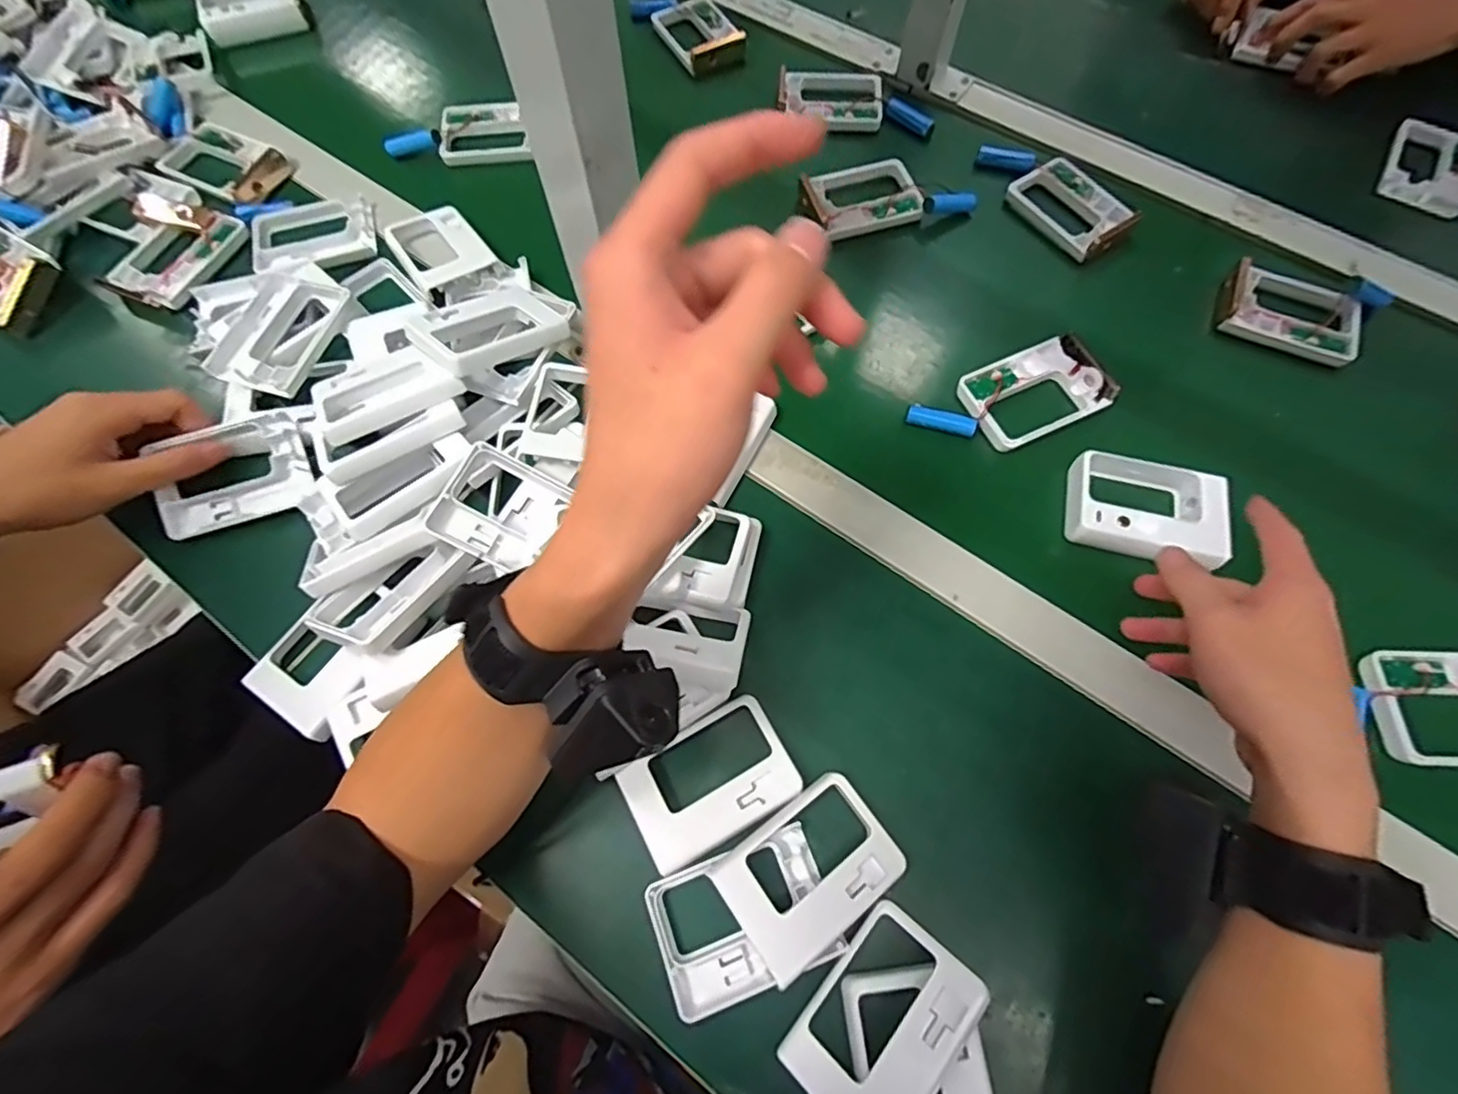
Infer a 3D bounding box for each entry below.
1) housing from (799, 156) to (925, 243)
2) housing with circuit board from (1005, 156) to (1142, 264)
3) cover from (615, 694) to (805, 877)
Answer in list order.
[{"bbox_3d":[0.118,-0.308,0.546,0.099,0.013,0.073,-17,68,-7],"label":"housing"},{"bbox_3d":[0.298,-0.297,0.540,0.071,0.018,0.101,-32,71,-12],"label":"housing with circuit board"},{"bbox_3d":[-0.011,0.137,0.365,0.095,0.014,0.064,-30,70,-12],"label":"cover"}]

